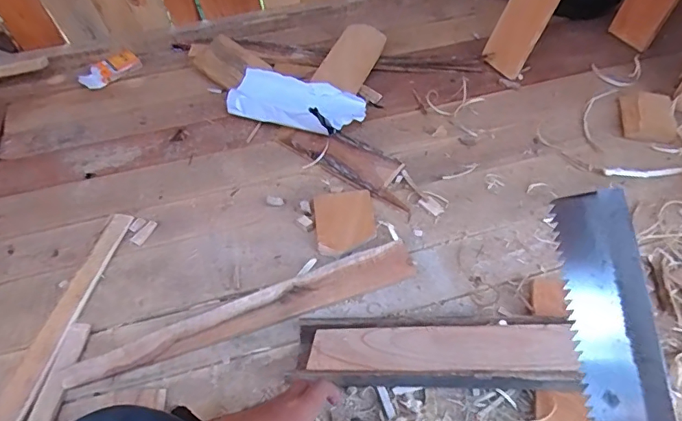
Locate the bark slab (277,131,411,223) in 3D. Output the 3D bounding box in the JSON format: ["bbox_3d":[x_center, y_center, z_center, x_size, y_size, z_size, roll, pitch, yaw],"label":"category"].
[{"bbox_3d":[0.017,-0.091,0.855,0.276,0.023,0.077,30,59,24],"label":"bark slab"}]

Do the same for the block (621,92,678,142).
[{"bbox_3d":[0.554,-0.169,0.874,0.088,0.017,0.121,11,53,12],"label":"block"}]

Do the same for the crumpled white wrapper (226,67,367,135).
[{"bbox_3d":[-0.085,-0.199,0.918,0.266,0.055,0.123,16,54,15],"label":"crumpled white wrapper"}]

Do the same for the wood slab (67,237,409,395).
[{"bbox_3d":[-0.126,0.147,0.674,0.482,0.021,0.052,-19,53,-11],"label":"wood slab"}]

